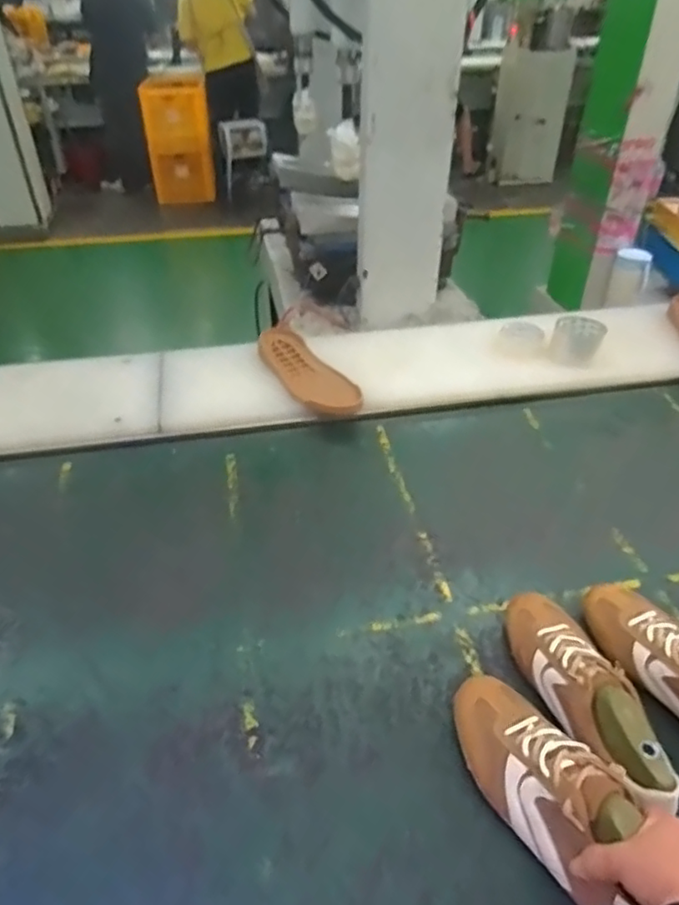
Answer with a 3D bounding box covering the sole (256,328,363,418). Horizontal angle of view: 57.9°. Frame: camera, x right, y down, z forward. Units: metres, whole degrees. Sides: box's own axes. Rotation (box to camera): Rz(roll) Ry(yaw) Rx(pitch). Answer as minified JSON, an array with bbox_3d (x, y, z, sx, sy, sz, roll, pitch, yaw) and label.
[{"bbox_3d":[-0.064,-0.146,1.105,0.094,0.026,0.262,-33,55,-19],"label":"sole"}]

